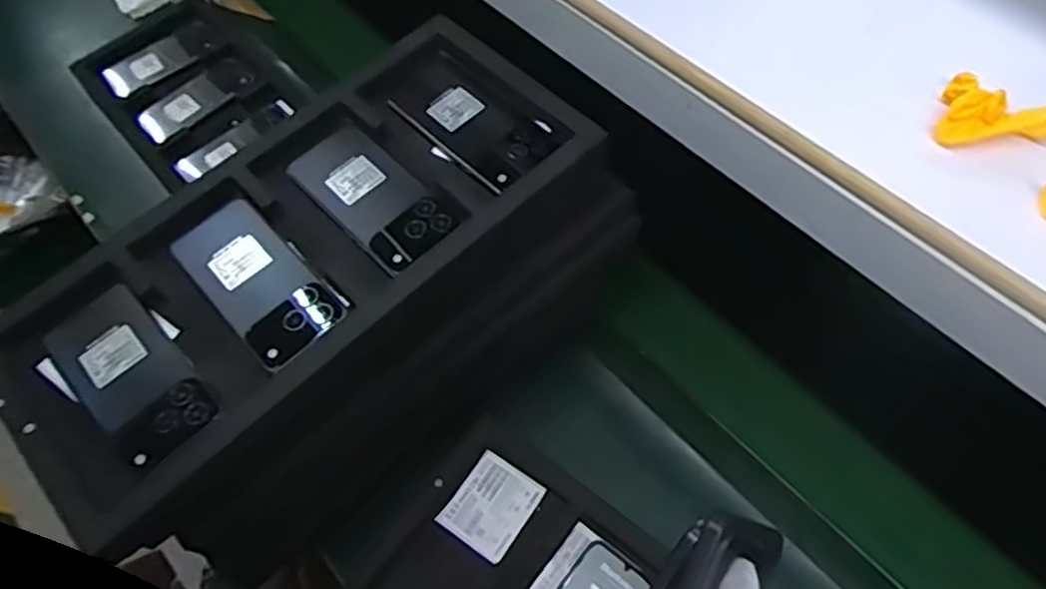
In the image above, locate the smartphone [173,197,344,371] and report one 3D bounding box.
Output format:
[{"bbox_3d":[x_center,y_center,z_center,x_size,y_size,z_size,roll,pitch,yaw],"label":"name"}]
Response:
[{"bbox_3d":[-0.205,-0.011,0.552,0.073,0.014,0.155,-41,66,-18],"label":"smartphone"}]

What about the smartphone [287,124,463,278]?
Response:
[{"bbox_3d":[-0.123,-0.082,0.588,0.076,0.012,0.154,-41,66,-17],"label":"smartphone"}]

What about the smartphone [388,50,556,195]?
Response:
[{"bbox_3d":[-0.043,-0.153,0.622,0.081,0.014,0.151,-40,66,-17],"label":"smartphone"}]

